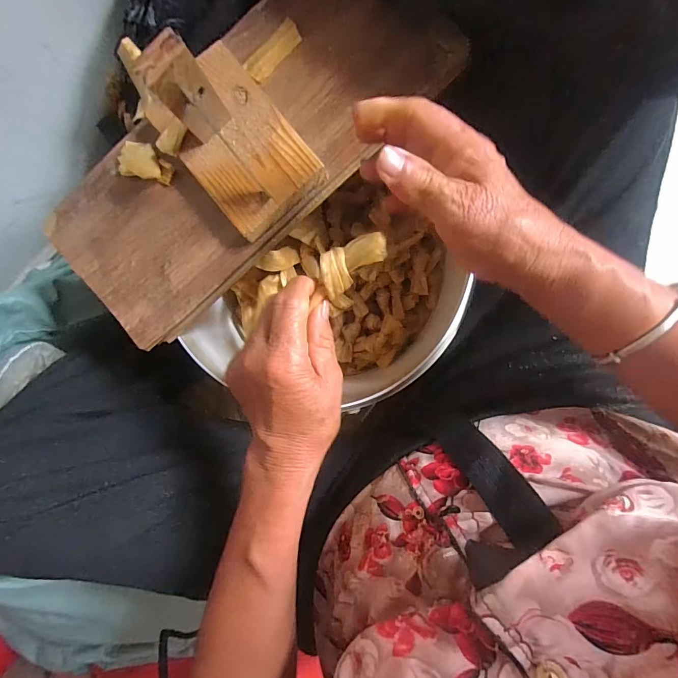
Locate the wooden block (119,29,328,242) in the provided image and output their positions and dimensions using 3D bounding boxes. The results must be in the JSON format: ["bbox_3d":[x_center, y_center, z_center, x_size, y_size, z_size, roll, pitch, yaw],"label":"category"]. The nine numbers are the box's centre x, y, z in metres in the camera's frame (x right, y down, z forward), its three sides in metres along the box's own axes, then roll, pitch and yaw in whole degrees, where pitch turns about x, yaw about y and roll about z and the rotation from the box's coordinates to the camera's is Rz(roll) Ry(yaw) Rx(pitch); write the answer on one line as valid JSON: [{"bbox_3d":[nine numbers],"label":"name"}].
[{"bbox_3d":[-0.090,-0.161,0.296,0.090,0.122,0.135,-40,89,6],"label":"wooden block"}]

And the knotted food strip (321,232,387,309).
[{"bbox_3d":[0.011,-0.044,0.263,0.045,0.026,0.038,-19,91,6],"label":"knotted food strip"}]

